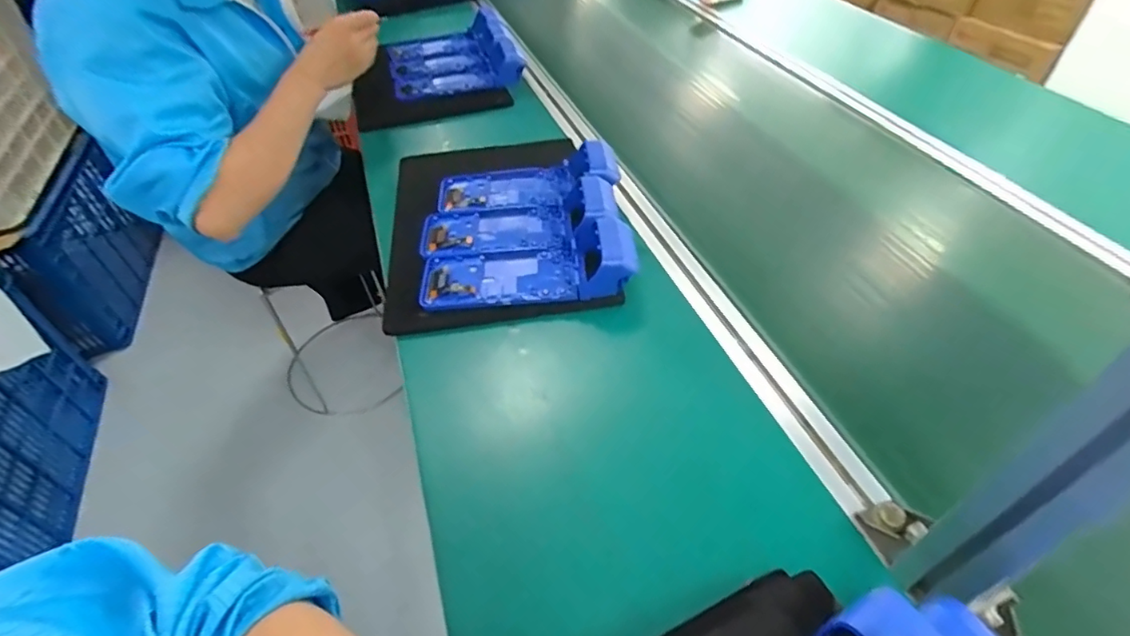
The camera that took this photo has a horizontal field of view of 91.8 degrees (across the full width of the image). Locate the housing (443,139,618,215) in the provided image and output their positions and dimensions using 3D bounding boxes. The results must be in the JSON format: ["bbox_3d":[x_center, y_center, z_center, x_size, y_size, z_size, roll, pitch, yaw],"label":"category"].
[{"bbox_3d":[-0.046,-0.175,0.705,0.229,0.044,0.101,-9,45,11],"label":"housing"}]

